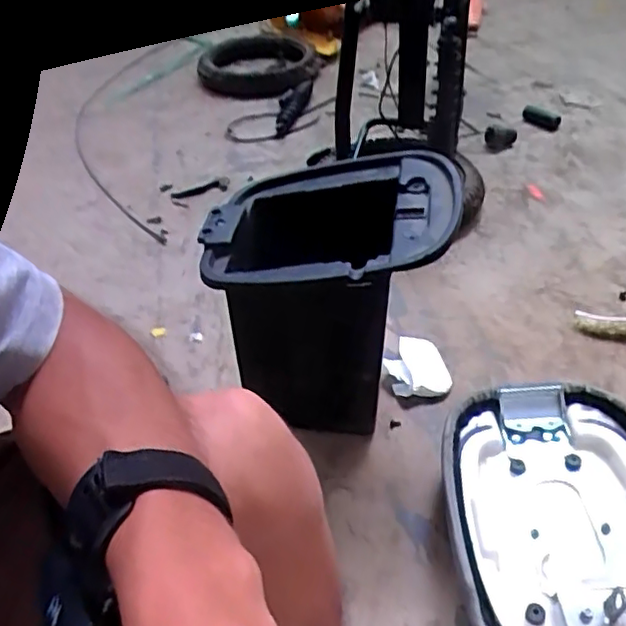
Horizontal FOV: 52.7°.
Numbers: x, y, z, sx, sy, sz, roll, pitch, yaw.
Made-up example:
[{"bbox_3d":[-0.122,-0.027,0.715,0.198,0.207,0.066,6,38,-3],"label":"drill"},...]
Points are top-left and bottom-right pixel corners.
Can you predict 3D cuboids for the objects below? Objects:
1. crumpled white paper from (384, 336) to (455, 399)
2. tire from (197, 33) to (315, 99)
[{"bbox_3d":[0.154,0.082,0.959,0.089,0.034,0.110,-9,41,-3],"label":"crumpled white paper"},{"bbox_3d":[-0.154,-0.660,1.681,0.294,0.061,0.365,-14,42,-10],"label":"tire"}]

